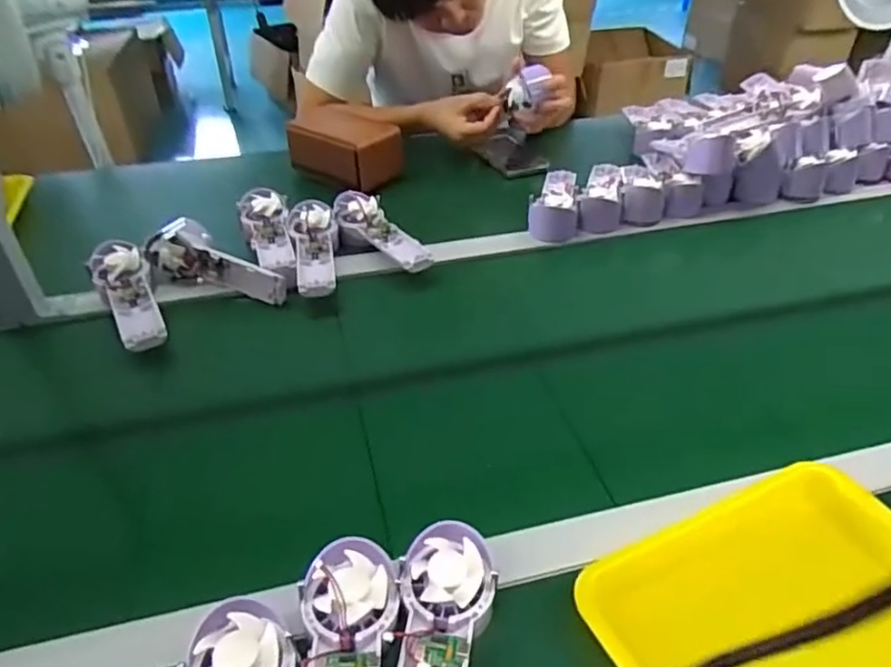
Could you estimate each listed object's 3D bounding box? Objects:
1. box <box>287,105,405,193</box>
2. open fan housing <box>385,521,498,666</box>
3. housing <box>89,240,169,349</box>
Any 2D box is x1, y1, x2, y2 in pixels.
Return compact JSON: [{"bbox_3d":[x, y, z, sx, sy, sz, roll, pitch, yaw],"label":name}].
[{"bbox_3d":[-0.157,-0.292,0.992,0.169,0.070,0.113,29,47,32],"label":"box"},{"bbox_3d":[-0.005,0.206,0.389,0.062,0.038,0.177,4,39,6],"label":"open fan housing"},{"bbox_3d":[-0.362,-0.044,0.727,0.061,0.049,0.176,-22,44,-25],"label":"housing"}]

